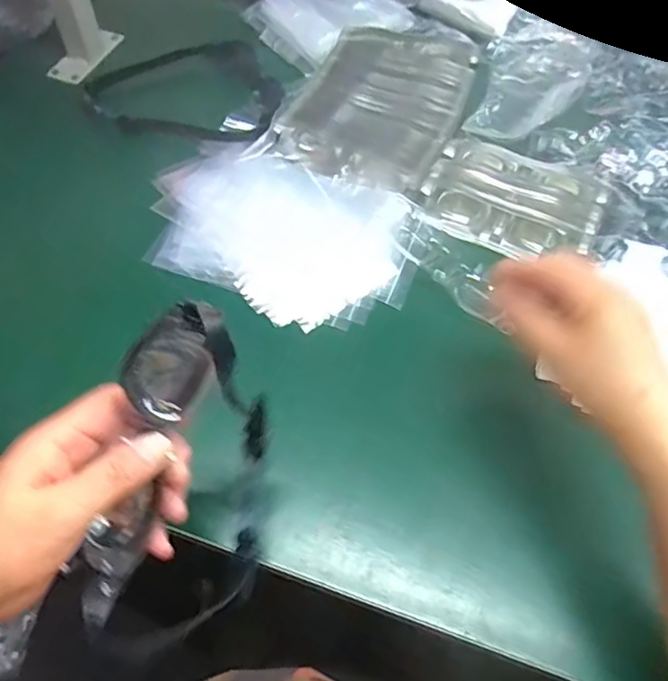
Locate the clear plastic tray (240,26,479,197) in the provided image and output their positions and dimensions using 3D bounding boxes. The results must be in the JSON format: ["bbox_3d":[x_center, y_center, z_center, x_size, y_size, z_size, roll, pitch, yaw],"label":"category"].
[{"bbox_3d":[0.062,-0.271,0.619,0.165,0.034,0.287,24,61,13],"label":"clear plastic tray"}]

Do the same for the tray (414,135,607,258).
[{"bbox_3d":[0.166,-0.134,0.544,0.153,0.021,0.116,23,61,12],"label":"tray"}]

